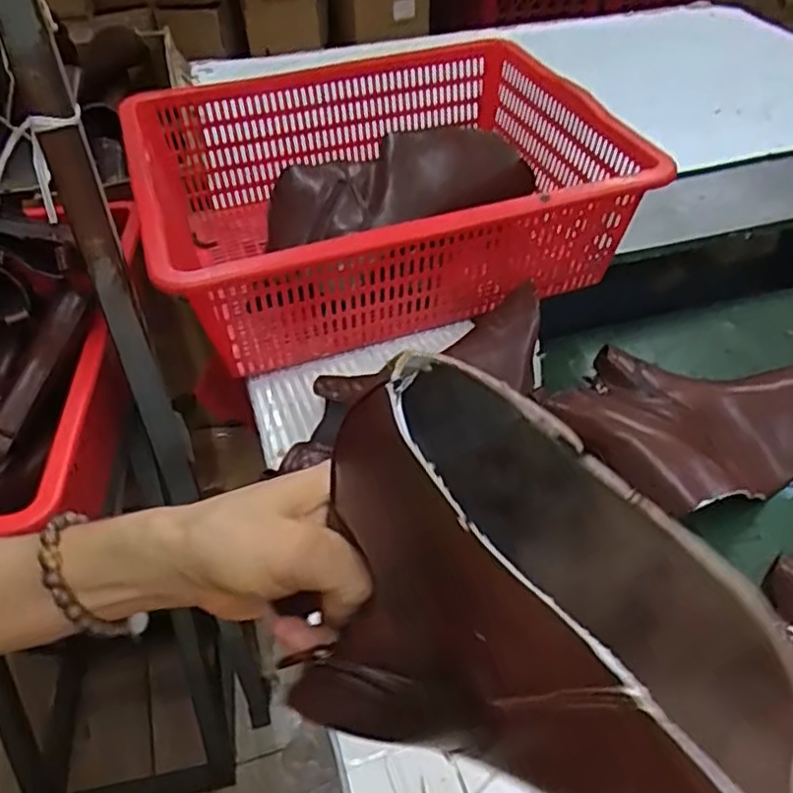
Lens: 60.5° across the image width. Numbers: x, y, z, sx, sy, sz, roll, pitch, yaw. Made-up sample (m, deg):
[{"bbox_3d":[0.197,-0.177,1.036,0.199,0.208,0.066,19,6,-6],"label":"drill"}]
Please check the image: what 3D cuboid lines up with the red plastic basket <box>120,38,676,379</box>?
[{"bbox_3d":[-0.020,-0.212,0.731,0.470,0.158,0.385,-13,44,-11],"label":"red plastic basket"}]

